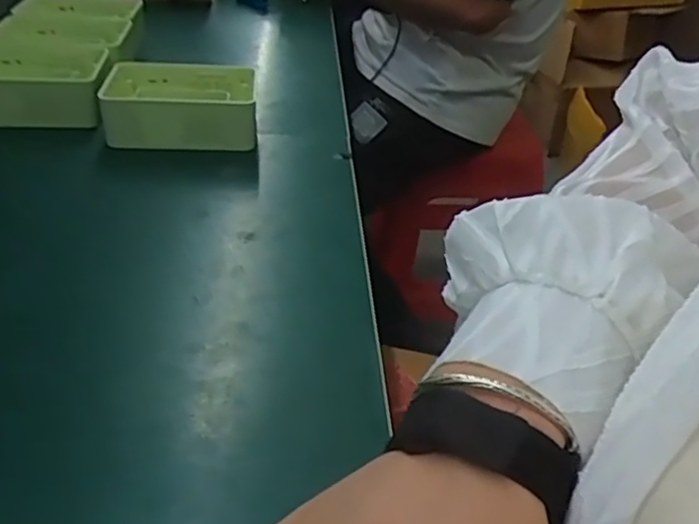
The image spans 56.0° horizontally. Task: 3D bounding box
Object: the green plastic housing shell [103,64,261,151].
[{"bbox_3d":[-0.163,-0.149,0.643,0.139,0.059,0.106,-3,34,-7],"label":"green plastic housing shell"}]

